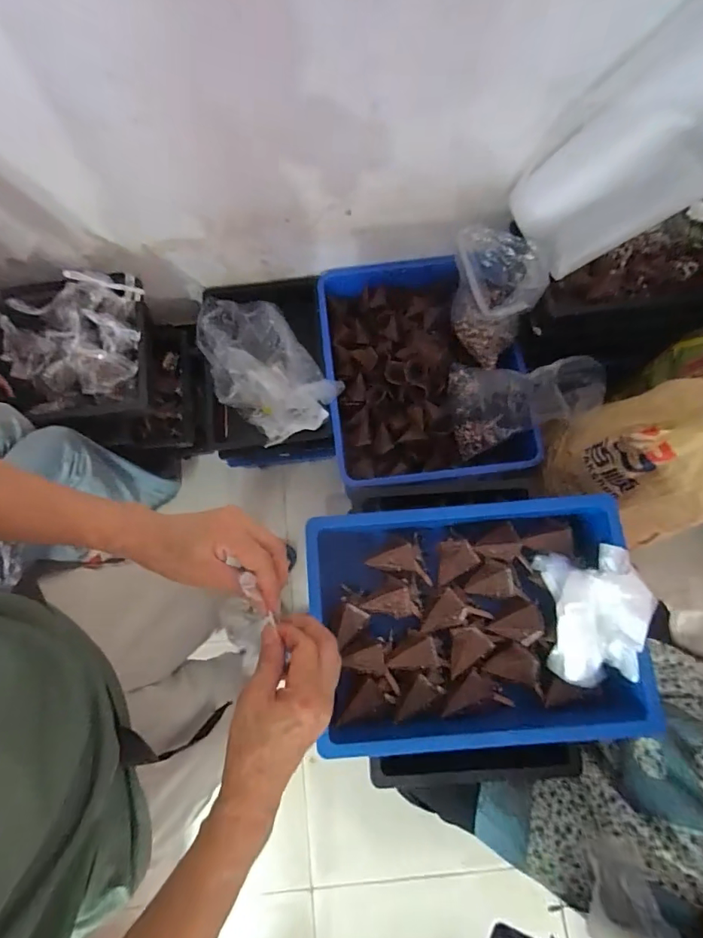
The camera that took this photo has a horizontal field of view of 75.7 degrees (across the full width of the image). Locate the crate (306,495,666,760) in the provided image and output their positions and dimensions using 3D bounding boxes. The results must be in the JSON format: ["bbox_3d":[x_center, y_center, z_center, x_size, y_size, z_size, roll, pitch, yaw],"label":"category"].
[{"bbox_3d":[0.171,0.214,0.669,0.433,0.130,0.307,-5,78,1],"label":"crate"}]

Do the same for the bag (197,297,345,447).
[{"bbox_3d":[-0.230,-0.258,1.145,0.251,0.086,0.434,-39,80,-6],"label":"bag"}]

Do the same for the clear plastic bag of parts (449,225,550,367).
[{"bbox_3d":[0.299,-0.376,1.005,0.194,0.229,0.166,26,80,6],"label":"clear plastic bag of parts"}]

